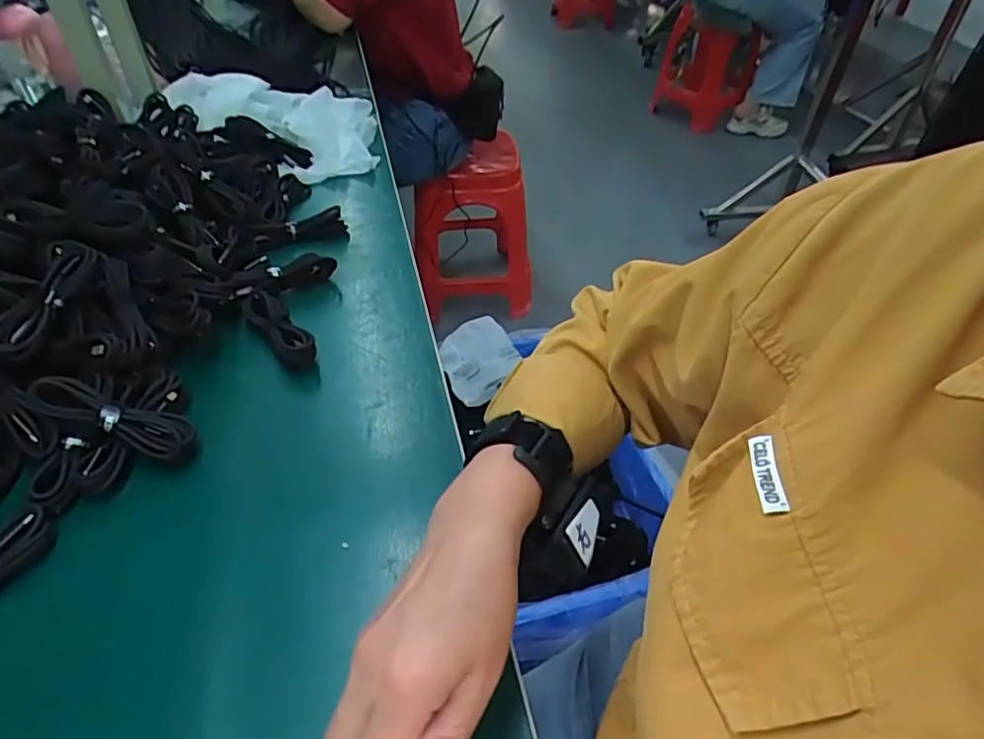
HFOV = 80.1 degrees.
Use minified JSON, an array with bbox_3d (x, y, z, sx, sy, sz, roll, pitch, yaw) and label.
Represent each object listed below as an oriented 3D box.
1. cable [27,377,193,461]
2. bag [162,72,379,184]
[{"bbox_3d":[-0.276,0.035,0.428,0.106,0.023,0.033,25,43,-16],"label":"cable"},{"bbox_3d":[-0.283,-0.310,0.740,0.257,0.077,0.125,12,46,9],"label":"bag"}]

